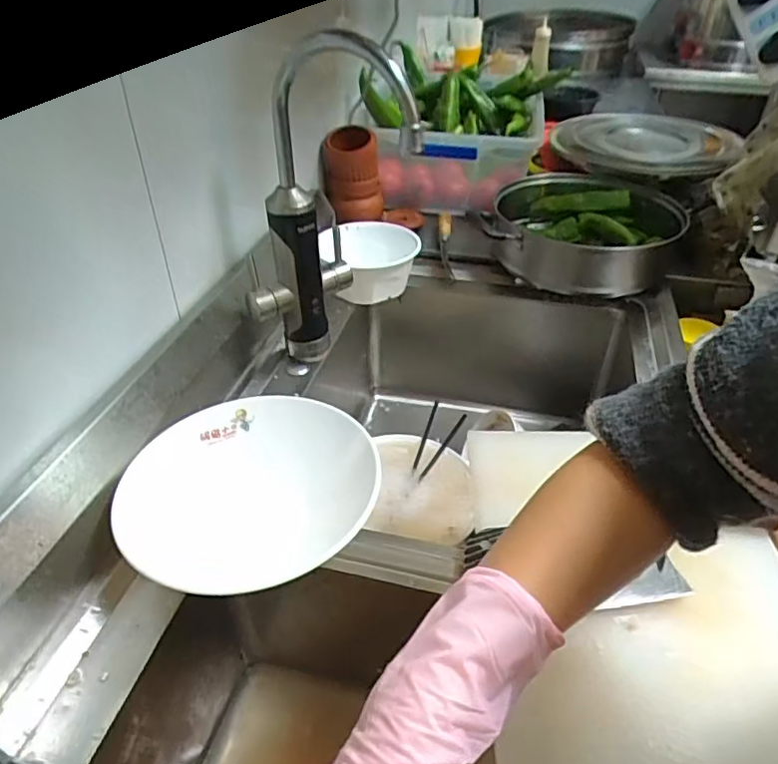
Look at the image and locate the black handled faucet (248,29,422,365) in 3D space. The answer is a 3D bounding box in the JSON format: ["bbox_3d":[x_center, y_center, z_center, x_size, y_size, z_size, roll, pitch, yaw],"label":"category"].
[{"bbox_3d":[-0.063,-0.186,0.668,0.184,0.355,0.101,5,39,4],"label":"black handled faucet"}]

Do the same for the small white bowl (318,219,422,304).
[{"bbox_3d":[-0.028,-0.203,0.925,0.156,0.085,0.161,1,39,-1],"label":"small white bowl"}]

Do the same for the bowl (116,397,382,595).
[{"bbox_3d":[-0.124,0.090,0.521,0.218,0.047,0.218,1,39,-1],"label":"bowl"}]

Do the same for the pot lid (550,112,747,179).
[{"bbox_3d":[0.507,-0.485,1.188,0.309,0.065,0.376,-8,40,-11],"label":"pot lid"}]

